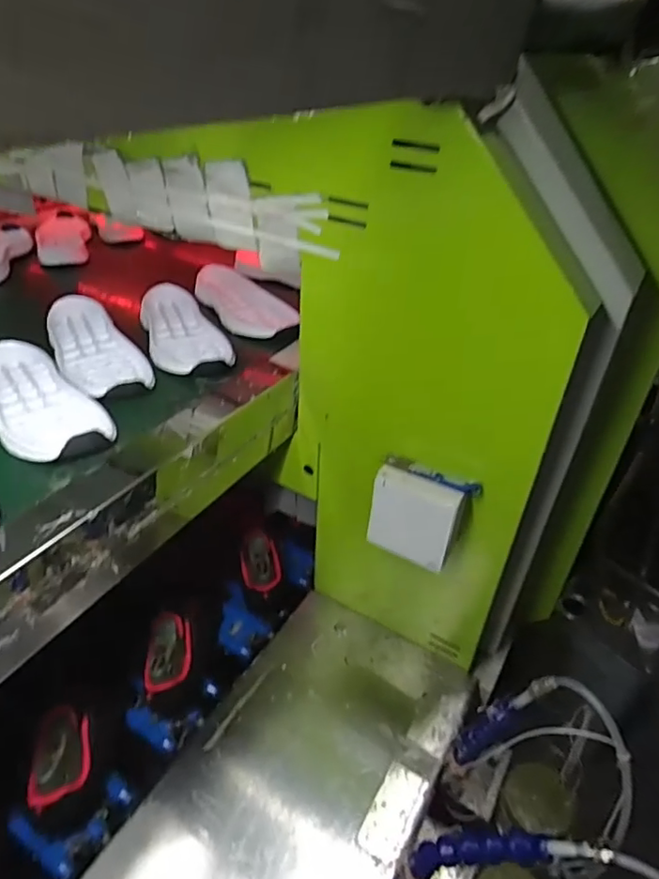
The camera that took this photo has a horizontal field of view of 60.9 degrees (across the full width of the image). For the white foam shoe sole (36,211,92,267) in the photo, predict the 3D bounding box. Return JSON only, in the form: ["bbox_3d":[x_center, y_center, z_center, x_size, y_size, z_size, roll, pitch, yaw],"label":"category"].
[{"bbox_3d":[-0.426,-0.325,0.901,0.079,0.031,0.203,-10,39,-21],"label":"white foam shoe sole"}]

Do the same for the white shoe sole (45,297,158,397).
[{"bbox_3d":[-0.256,-0.105,0.600,0.073,0.026,0.210,-21,44,-32],"label":"white shoe sole"}]

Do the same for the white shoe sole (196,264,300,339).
[{"bbox_3d":[-0.112,-0.181,0.718,0.080,0.024,0.199,-19,43,-30],"label":"white shoe sole"}]

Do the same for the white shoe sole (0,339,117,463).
[{"bbox_3d":[-0.269,-0.037,0.515,0.079,0.028,0.202,-25,46,-35],"label":"white shoe sole"}]

